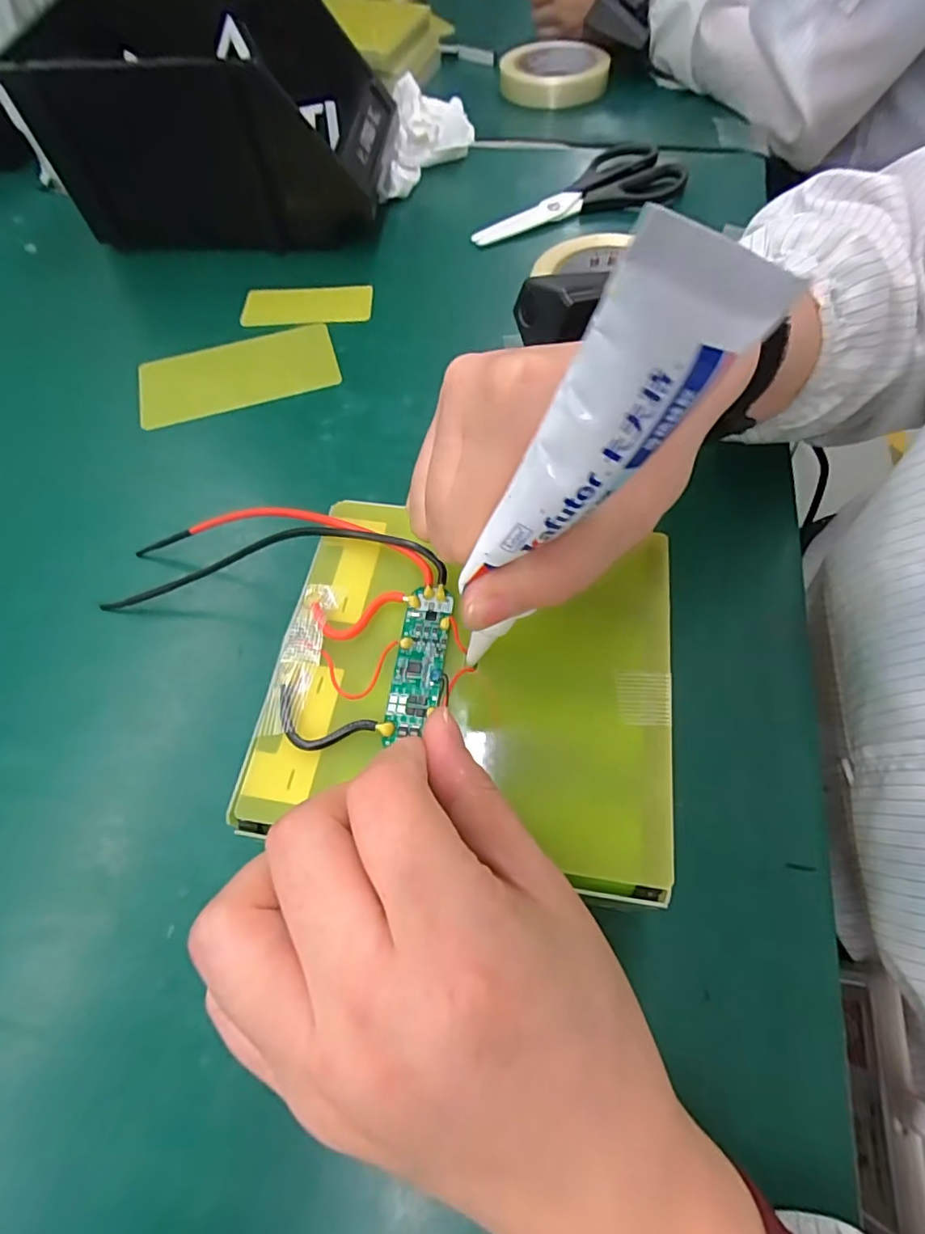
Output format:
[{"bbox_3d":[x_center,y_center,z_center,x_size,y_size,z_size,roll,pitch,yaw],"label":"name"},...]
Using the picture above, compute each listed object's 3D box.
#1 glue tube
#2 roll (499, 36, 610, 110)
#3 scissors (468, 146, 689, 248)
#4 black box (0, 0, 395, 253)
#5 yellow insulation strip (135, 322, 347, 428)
[{"bbox_3d":[0.022,-0.026,0.134,0.027,0.117,0.014,-10,59,-32],"label":"glue tube"},{"bbox_3d":[0.096,-0.572,0.589,0.110,0.020,0.113,-1,61,2],"label":"roll"},{"bbox_3d":[0.094,-0.359,0.480,0.196,0.016,0.079,-26,64,-10],"label":"scissors"},{"bbox_3d":[-0.199,-0.382,0.442,0.262,0.122,0.144,2,63,4],"label":"black box"},{"bbox_3d":[-0.158,-0.172,0.398,0.136,0.005,0.067,-16,67,-4],"label":"yellow insulation strip"}]

